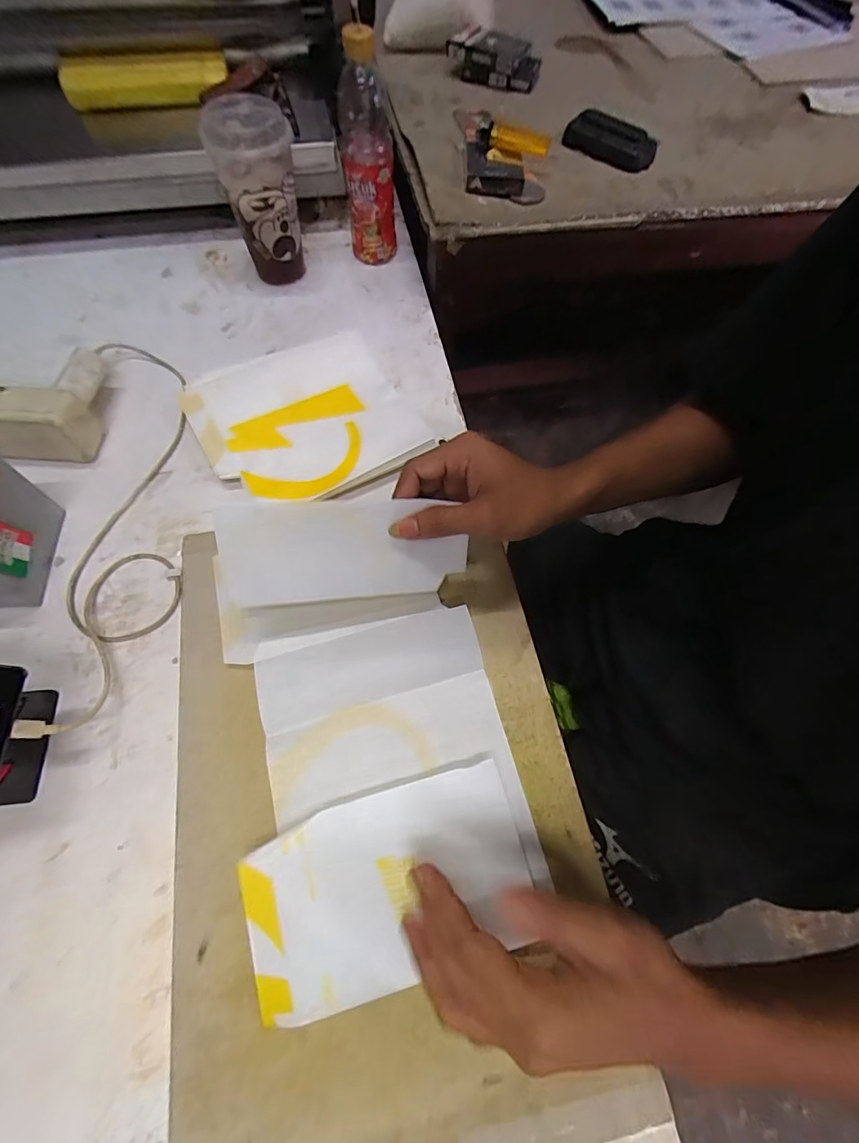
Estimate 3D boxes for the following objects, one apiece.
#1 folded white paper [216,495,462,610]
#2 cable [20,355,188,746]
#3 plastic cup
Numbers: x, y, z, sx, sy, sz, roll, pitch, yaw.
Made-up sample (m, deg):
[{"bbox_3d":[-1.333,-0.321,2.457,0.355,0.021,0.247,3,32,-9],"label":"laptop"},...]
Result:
[{"bbox_3d":[-0.056,-0.014,0.325,0.167,0.072,0.006,-5,26,-14],"label":"folded white paper"},{"bbox_3d":[-0.276,-0.065,0.402,0.104,0.052,0.406,-7,66,-4],"label":"cable"},{"bbox_3d":[-0.183,-0.413,0.509,0.085,0.149,0.098,-15,67,-8],"label":"plastic cup"}]

